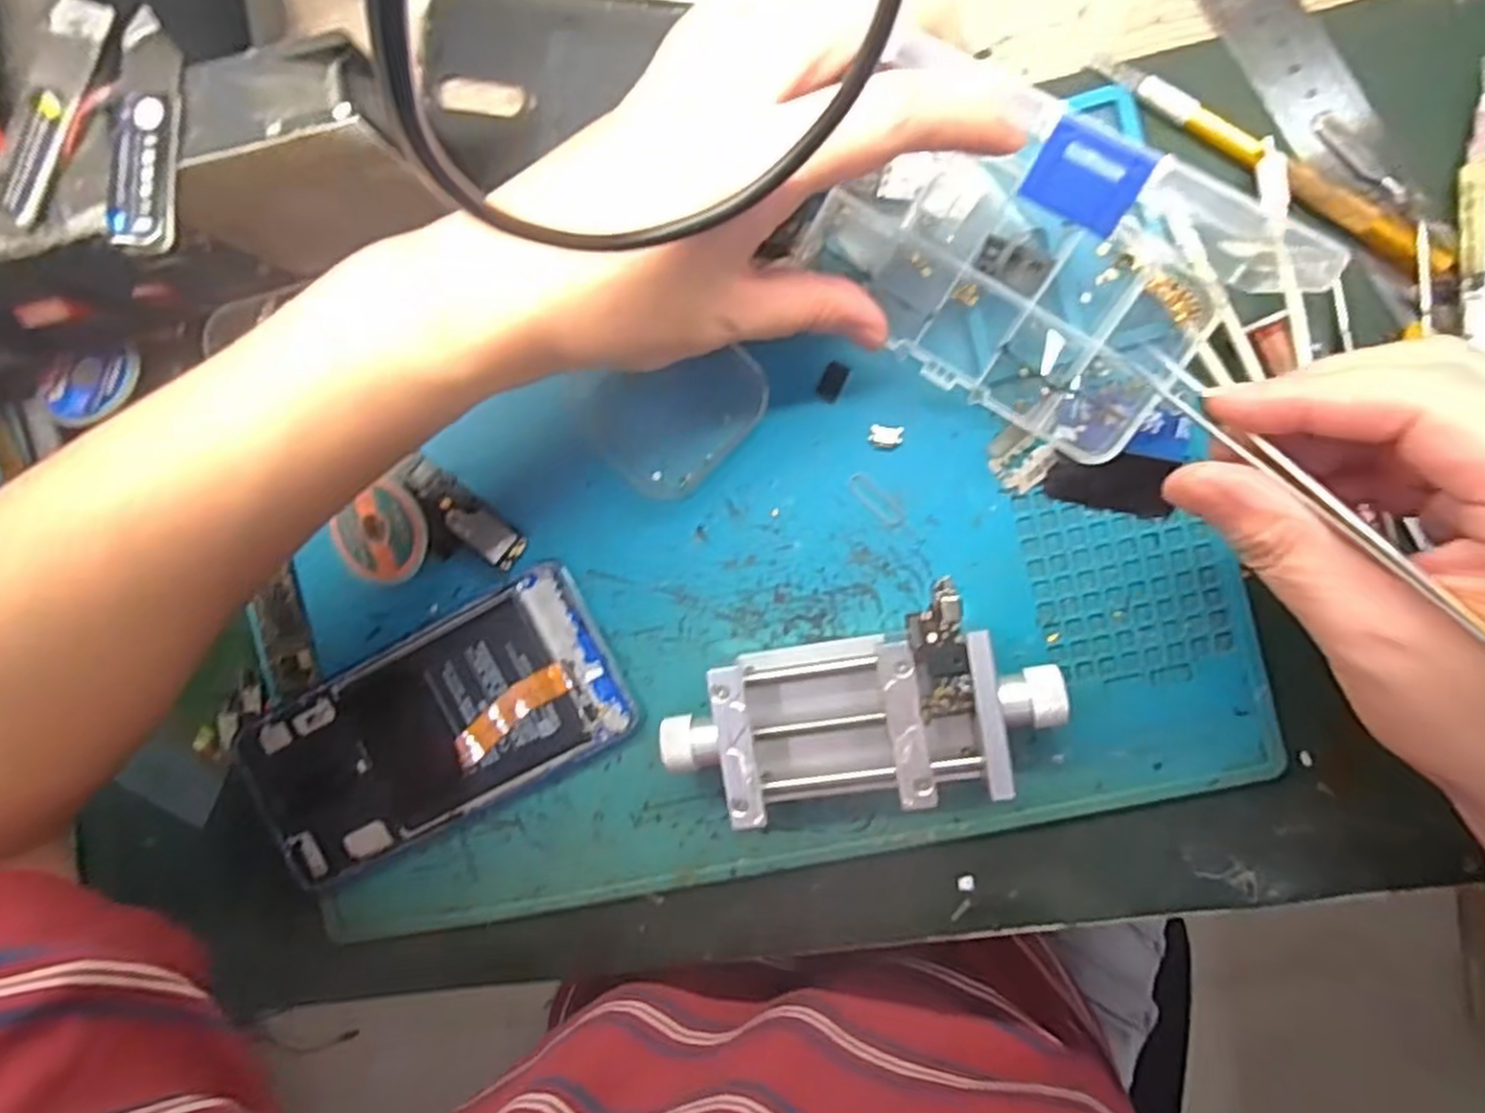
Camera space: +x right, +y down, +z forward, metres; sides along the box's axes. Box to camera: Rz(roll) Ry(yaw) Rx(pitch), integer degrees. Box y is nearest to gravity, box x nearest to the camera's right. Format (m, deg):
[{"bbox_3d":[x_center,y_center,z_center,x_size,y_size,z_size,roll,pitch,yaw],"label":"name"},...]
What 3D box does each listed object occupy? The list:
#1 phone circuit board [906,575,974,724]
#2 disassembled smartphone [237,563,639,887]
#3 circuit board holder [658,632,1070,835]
[{"bbox_3d":[0.066,0.031,0.256,0.018,0.004,0.045,-8,91,11],"label":"phone circuit board"},{"bbox_3d":[-0.124,0.069,0.308,0.158,0.011,0.074,-28,89,8],"label":"disassembled smartphone"},{"bbox_3d":[0.041,0.059,0.274,0.135,0.033,0.055,-10,92,8],"label":"circuit board holder"}]

